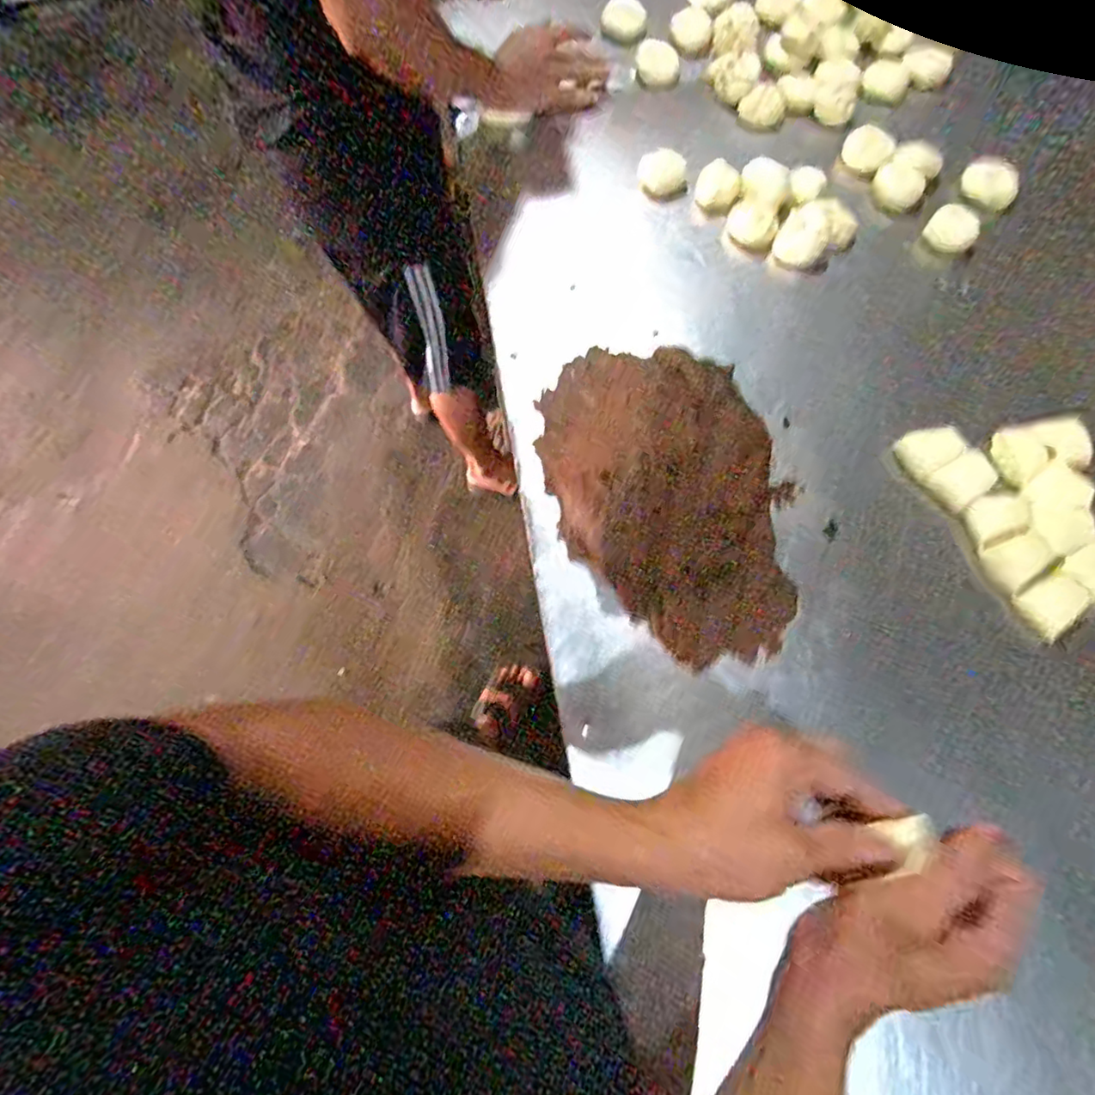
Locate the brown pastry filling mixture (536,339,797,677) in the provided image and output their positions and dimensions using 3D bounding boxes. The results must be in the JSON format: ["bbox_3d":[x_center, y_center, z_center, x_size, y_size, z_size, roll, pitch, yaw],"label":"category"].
[{"bbox_3d":[0.119,-0.069,0.583,0.226,0.079,0.360,-15,70,-3],"label":"brown pastry filling mixture"}]

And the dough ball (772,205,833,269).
[{"bbox_3d":[0.303,-0.367,0.716,0.056,0.034,0.066,30,74,13],"label":"dough ball"}]

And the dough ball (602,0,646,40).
[{"bbox_3d":[0.107,-0.739,0.845,0.057,0.029,0.045,2,70,3],"label":"dough ball"}]

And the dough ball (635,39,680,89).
[{"bbox_3d":[0.153,-0.667,0.835,0.059,0.027,0.053,5,70,5],"label":"dough ball"}]

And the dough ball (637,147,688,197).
[{"bbox_3d":[0.141,-0.463,0.748,0.059,0.036,0.052,7,71,5],"label":"dough ball"}]

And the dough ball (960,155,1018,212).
[{"bbox_3d":[0.551,-0.453,0.752,0.068,0.033,0.043,36,76,14],"label":"dough ball"}]

